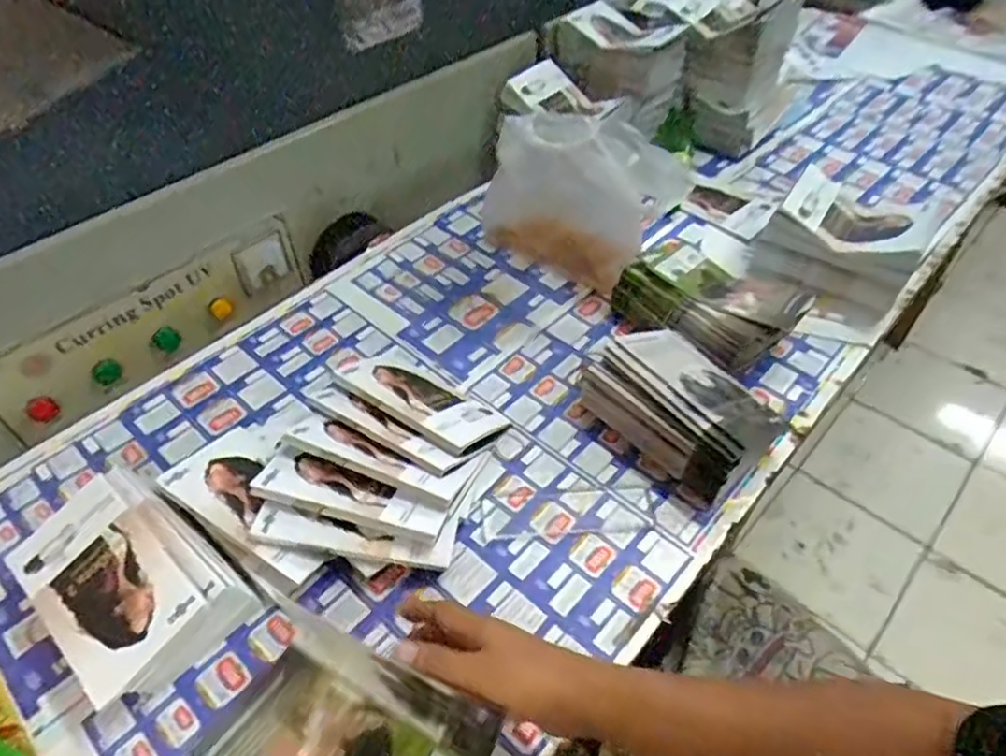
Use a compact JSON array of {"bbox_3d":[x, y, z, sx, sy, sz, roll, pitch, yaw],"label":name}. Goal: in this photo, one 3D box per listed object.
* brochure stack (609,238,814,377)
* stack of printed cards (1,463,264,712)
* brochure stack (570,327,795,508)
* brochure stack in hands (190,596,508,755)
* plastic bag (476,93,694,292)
[{"bbox_3d":[0.240,-0.086,0.781,0.210,0.085,0.143,26,53,23],"label":"brochure stack"},{"bbox_3d":[-0.318,0.171,0.556,0.185,0.068,0.131,33,55,27],"label":"stack of printed cards"},{"bbox_3d":[0.192,0.023,0.688,0.137,0.075,0.186,-35,56,-28],"label":"brochure stack"},{"bbox_3d":[-0.111,0.261,0.466,0.182,0.036,0.123,22,51,20],"label":"brochure stack in hands"},{"bbox_3d":[0.096,-0.215,0.802,0.241,0.236,0.078,6,47,6],"label":"plastic bag"}]

